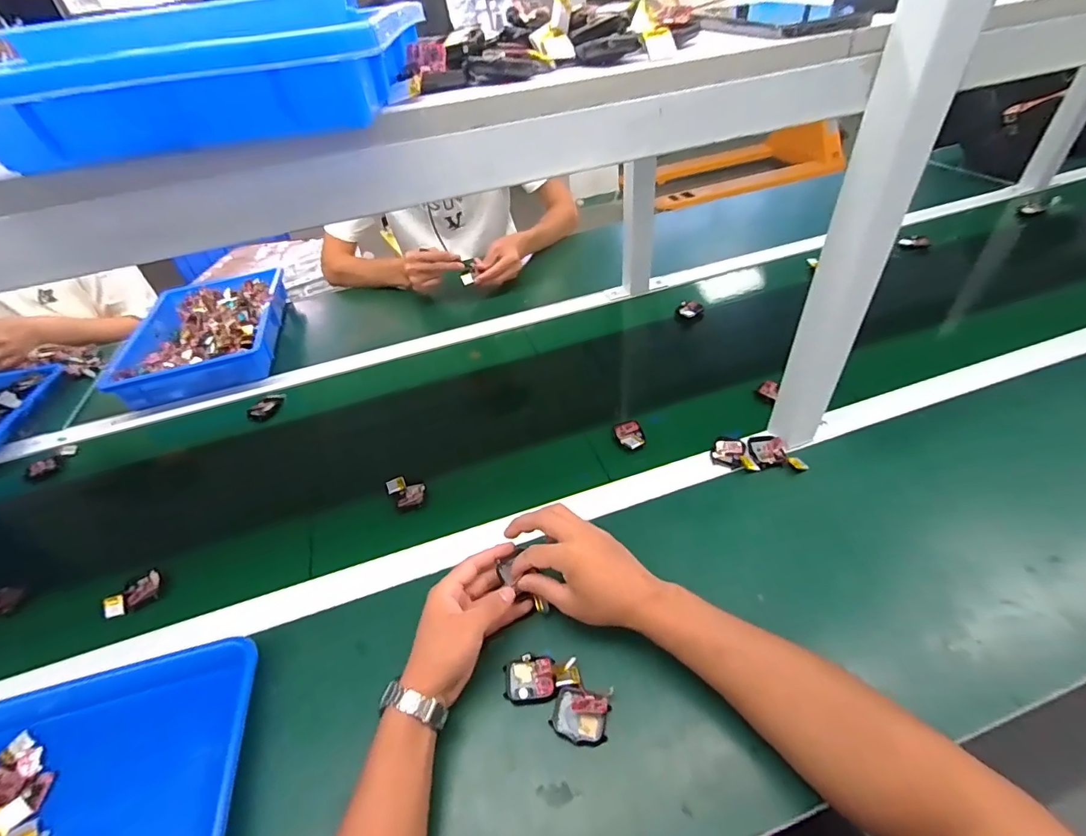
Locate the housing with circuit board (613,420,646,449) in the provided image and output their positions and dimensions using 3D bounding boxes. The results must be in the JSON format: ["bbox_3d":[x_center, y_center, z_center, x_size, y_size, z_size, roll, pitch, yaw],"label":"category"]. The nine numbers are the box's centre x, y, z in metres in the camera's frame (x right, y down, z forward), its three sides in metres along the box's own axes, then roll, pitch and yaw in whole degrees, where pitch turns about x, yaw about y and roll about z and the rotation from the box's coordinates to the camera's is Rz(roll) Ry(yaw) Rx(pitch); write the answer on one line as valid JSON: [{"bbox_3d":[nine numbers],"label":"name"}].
[{"bbox_3d":[0.117,0.022,0.642,0.034,0.013,0.055,-12,44,-4],"label":"housing with circuit board"}]

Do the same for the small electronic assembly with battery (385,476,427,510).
[{"bbox_3d":[-0.171,0.093,0.607,0.040,0.020,0.046,-30,48,-22],"label":"small electronic assembly with battery"}]

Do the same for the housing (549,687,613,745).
[{"bbox_3d":[0.032,0.252,0.410,0.048,0.013,0.040,4,45,12],"label":"housing"}]

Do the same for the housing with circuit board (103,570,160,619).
[{"bbox_3d":[-0.463,0.199,0.543,0.056,0.023,0.026,-32,48,-23],"label":"housing with circuit board"}]

